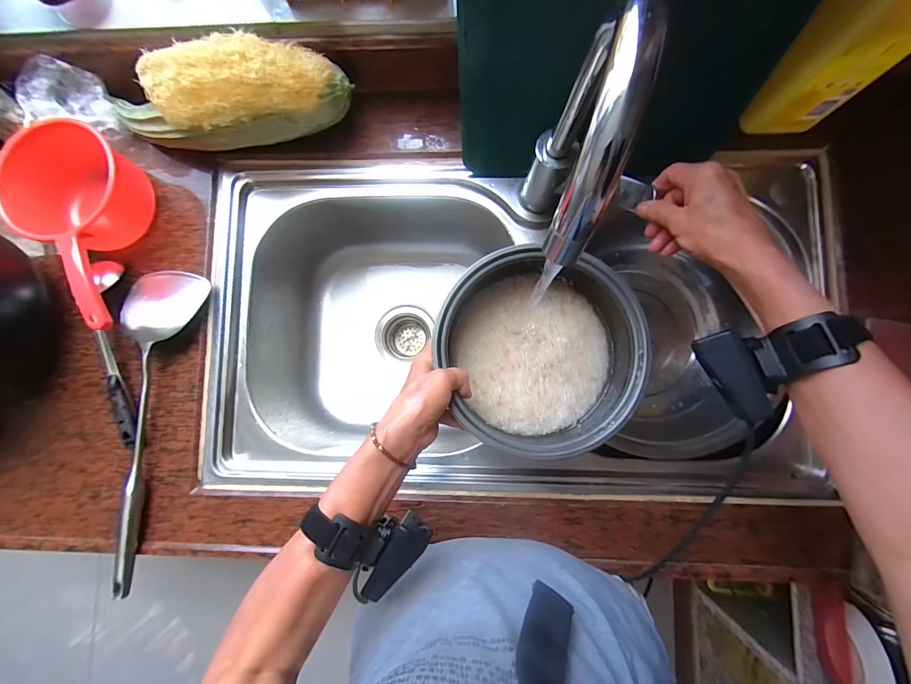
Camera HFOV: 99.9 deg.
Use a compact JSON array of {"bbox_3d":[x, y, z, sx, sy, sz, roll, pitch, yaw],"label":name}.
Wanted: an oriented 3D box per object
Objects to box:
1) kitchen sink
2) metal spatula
[{"bbox_3d":[0.072,-0.030,0.559,0.766,0.235,0.417,-1,85,3],"label":"kitchen sink"},{"bbox_3d":[-0.395,0.097,0.471,0.094,0.064,0.377,9,92,4],"label":"metal spatula"}]

